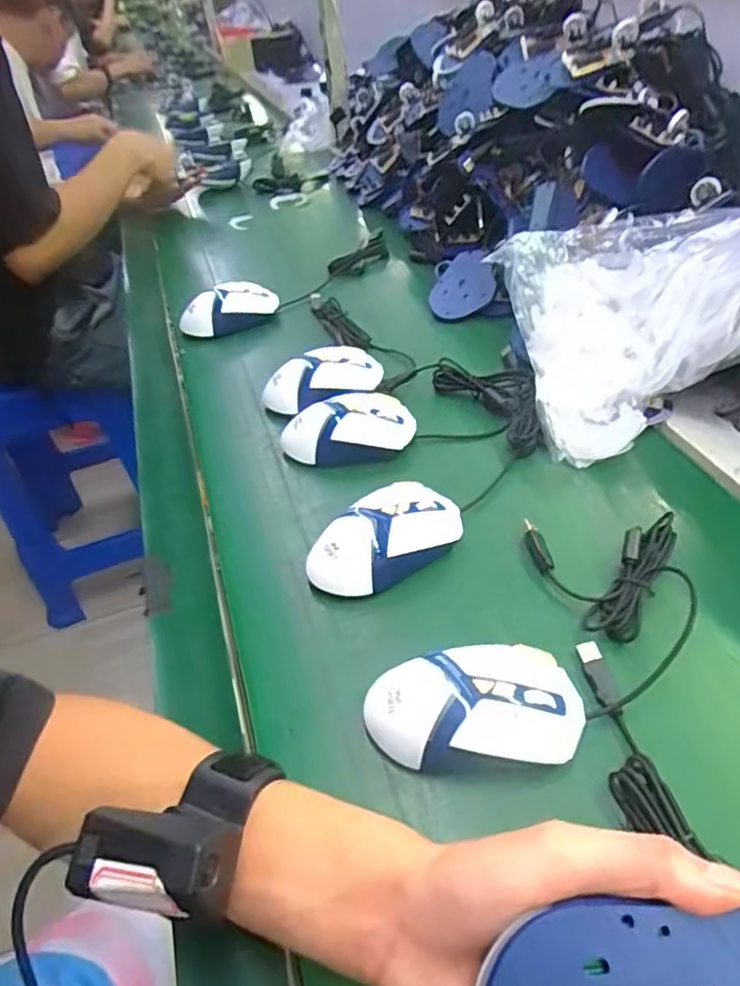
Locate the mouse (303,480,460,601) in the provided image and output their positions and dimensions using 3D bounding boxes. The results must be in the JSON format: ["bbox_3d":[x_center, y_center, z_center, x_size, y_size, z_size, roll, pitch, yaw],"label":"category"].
[{"bbox_3d":[0.012,0.035,0.443,0.120,0.044,0.065,-30,48,-24],"label":"mouse"}]

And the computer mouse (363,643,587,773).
[{"bbox_3d":[0.059,0.125,0.348,0.119,0.046,0.062,-1,43,5],"label":"computer mouse"}]

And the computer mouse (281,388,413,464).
[{"bbox_3d":[-0.022,-0.059,0.546,0.124,0.039,0.066,-4,43,2],"label":"computer mouse"}]

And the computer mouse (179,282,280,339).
[{"bbox_3d":[-0.178,-0.229,0.752,0.125,0.046,0.058,-17,44,-11],"label":"computer mouse"}]

